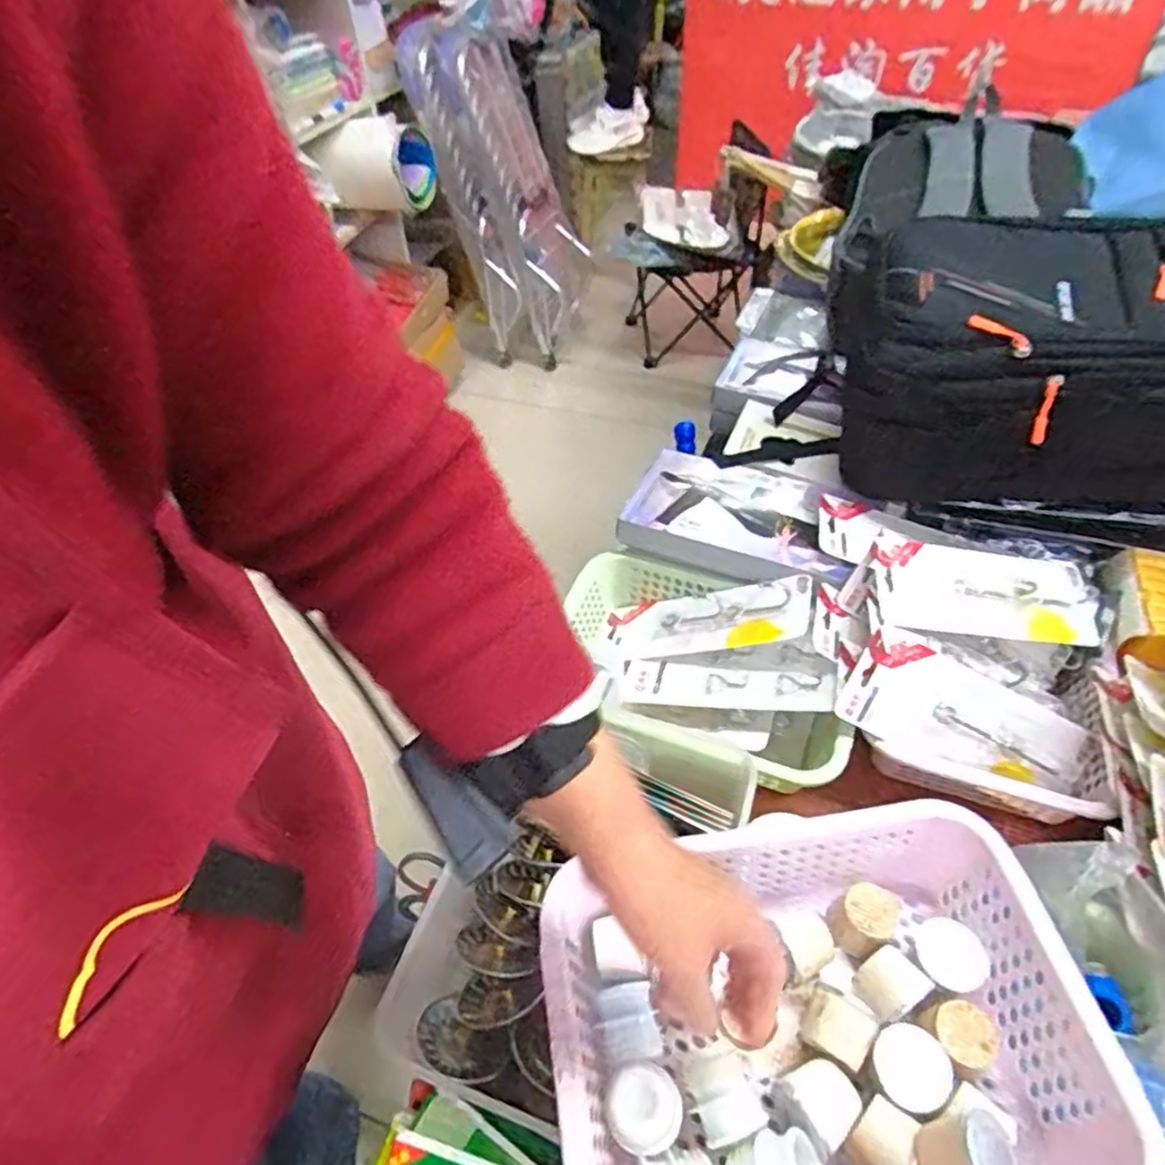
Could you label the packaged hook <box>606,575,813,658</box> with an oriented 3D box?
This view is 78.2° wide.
[{"bbox_3d":[0.130,0.043,0.776,0.221,0.035,0.077,-9,47,29],"label":"packaged hook"}]

